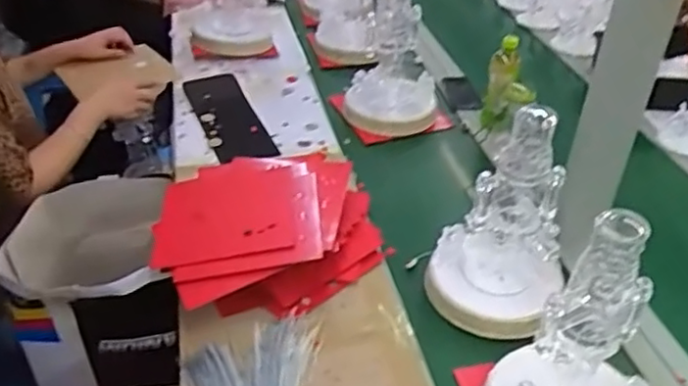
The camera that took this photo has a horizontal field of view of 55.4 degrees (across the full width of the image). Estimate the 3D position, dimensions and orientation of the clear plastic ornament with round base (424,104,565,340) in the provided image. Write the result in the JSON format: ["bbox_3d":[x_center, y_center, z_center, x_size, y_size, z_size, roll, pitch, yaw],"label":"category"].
[{"bbox_3d":[0.222,0.037,0.956,0.187,0.306,0.163,6,35,13],"label":"clear plastic ornament with round base"}]

